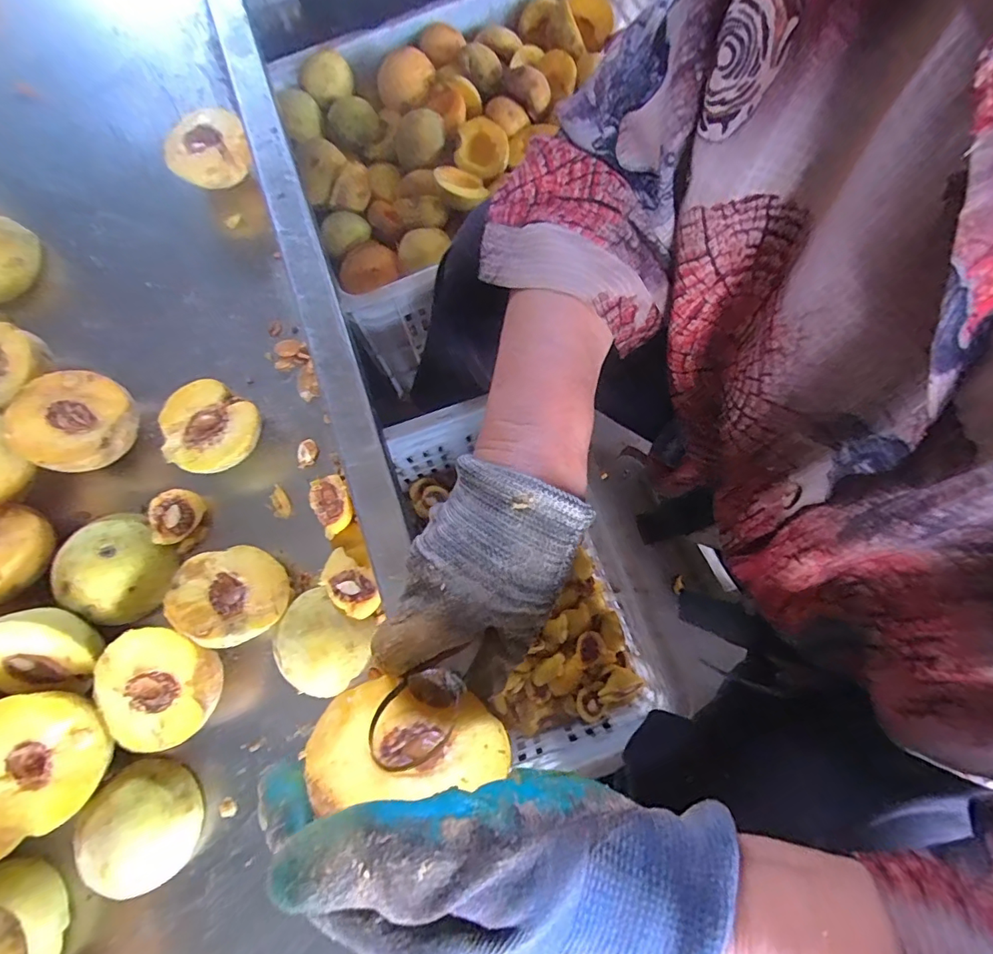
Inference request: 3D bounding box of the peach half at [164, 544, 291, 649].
[{"bbox_3d":[-0.165,0.077,0.307,0.063,0.028,0.063,-18,71,-30],"label":"peach half"}]

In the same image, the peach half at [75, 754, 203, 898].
[{"bbox_3d":[-0.204,0.200,0.284,0.051,0.038,0.065,-34,79,-7],"label":"peach half"}]

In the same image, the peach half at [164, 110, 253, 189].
[{"bbox_3d":[-0.226,-0.256,0.392,0.060,0.037,0.061,0,77,1],"label":"peach half"}]

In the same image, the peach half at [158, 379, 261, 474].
[{"bbox_3d":[-0.191,-0.030,0.337,0.064,0.033,0.057,35,80,8],"label":"peach half"}]

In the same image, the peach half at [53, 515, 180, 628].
[{"bbox_3d":[-0.245,0.058,0.313,0.058,0.033,0.060,0,77,1],"label":"peach half"}]

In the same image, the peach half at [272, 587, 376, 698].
[{"bbox_3d":[-0.108,0.103,0.306,0.057,0.033,0.055,0,77,1],"label":"peach half"}]

